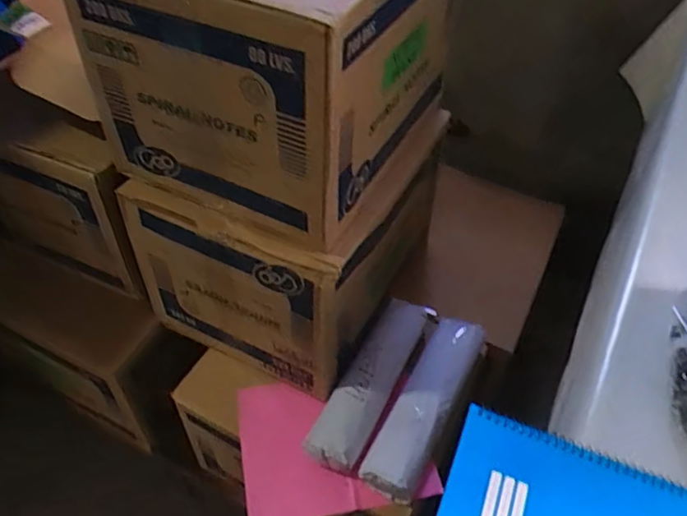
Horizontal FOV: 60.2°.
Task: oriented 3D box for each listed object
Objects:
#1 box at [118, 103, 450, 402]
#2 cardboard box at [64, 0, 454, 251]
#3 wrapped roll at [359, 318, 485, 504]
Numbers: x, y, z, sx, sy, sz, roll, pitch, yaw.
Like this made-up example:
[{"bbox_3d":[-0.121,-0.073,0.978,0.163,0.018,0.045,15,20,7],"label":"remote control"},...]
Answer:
[{"bbox_3d":[-0.080,-0.053,0.961,0.351,0.281,0.370,22,51,16],"label":"box"},{"bbox_3d":[-0.082,-0.286,0.785,0.347,0.292,0.373,23,51,17],"label":"cardboard box"},{"bbox_3d":[0.124,0.214,0.885,0.081,0.058,0.286,23,51,17],"label":"wrapped roll"}]

